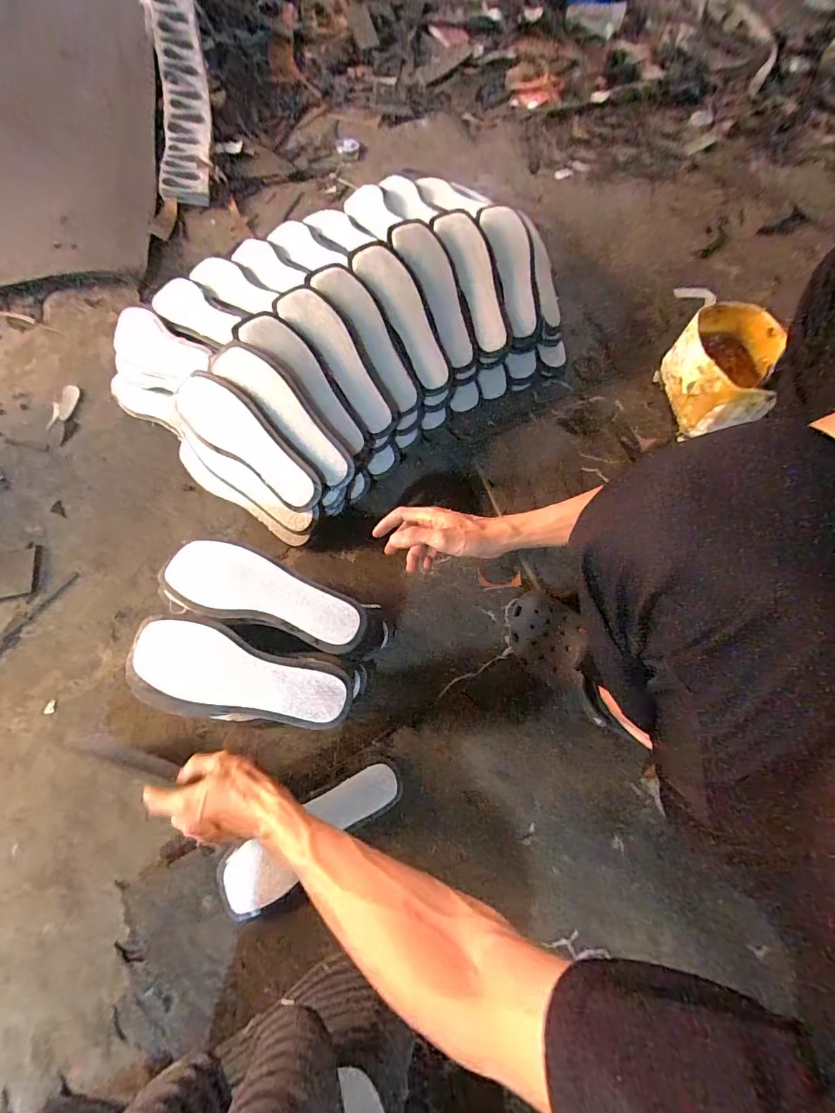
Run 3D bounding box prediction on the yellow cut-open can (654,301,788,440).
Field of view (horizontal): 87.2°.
[{"bbox_3d":[0.517,-0.315,0.761,0.161,0.141,0.213,27,72,7],"label":"yellow cut-open can"}]

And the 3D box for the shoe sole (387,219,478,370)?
[{"bbox_3d":[0.038,-0.422,0.708,0.081,0.027,0.239,-27,97,-11],"label":"shoe sole"}]

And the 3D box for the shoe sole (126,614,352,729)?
[{"bbox_3d":[-0.190,0.129,0.466,0.234,0.018,0.093,14,71,2],"label":"shoe sole"}]

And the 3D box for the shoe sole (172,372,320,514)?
[{"bbox_3d":[-0.230,-0.159,0.610,0.234,0.014,0.086,37,107,0],"label":"shoe sole"}]

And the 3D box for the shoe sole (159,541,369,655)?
[{"bbox_3d":[-0.175,0.044,0.501,0.238,0.012,0.081,20,71,4],"label":"shoe sole"}]

